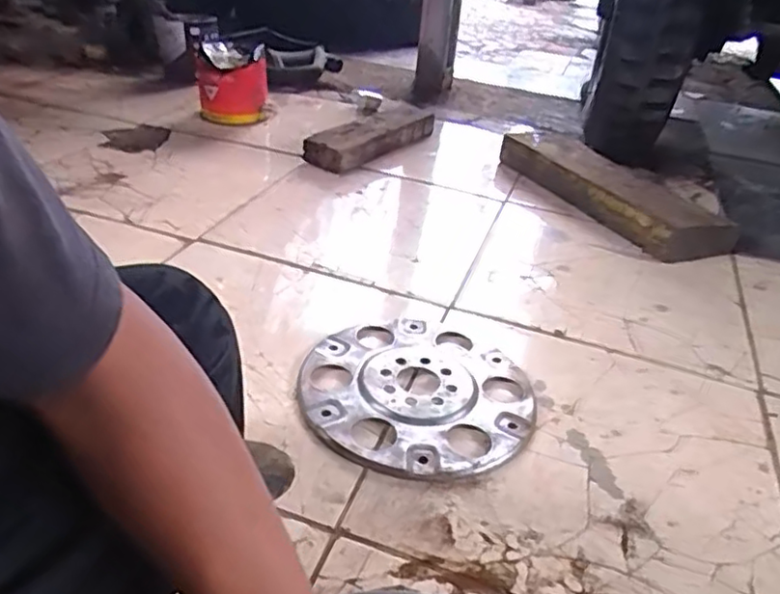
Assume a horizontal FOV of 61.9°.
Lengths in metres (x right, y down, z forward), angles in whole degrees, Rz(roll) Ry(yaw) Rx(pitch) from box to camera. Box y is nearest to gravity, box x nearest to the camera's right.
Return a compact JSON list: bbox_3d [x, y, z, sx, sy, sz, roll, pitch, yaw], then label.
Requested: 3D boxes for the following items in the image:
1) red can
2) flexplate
[{"bbox_3d":[-0.364,-0.489,1.501,0.149,0.150,0.161,-3,33,-14],"label":"red can"},{"bbox_3d":[0.031,0.109,0.755,0.263,0.017,0.254,3,33,-2],"label":"flexplate"}]

